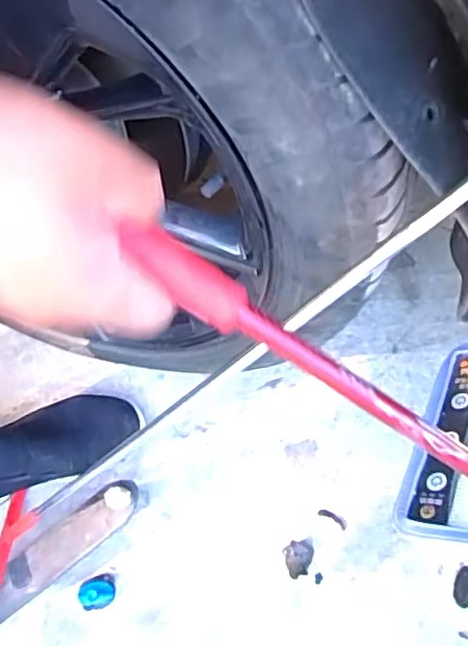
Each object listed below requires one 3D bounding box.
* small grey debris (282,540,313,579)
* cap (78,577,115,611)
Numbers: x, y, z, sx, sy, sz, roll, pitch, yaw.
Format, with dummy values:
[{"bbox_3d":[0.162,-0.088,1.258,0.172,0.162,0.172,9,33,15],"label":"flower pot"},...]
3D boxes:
[{"bbox_3d":[0.076,0.272,0.753,0.033,0.007,0.037,-7,60,-3],"label":"small grey debris"},{"bbox_3d":[-0.154,0.303,0.733,0.038,0.015,0.031,-10,60,-5],"label":"cap"}]

